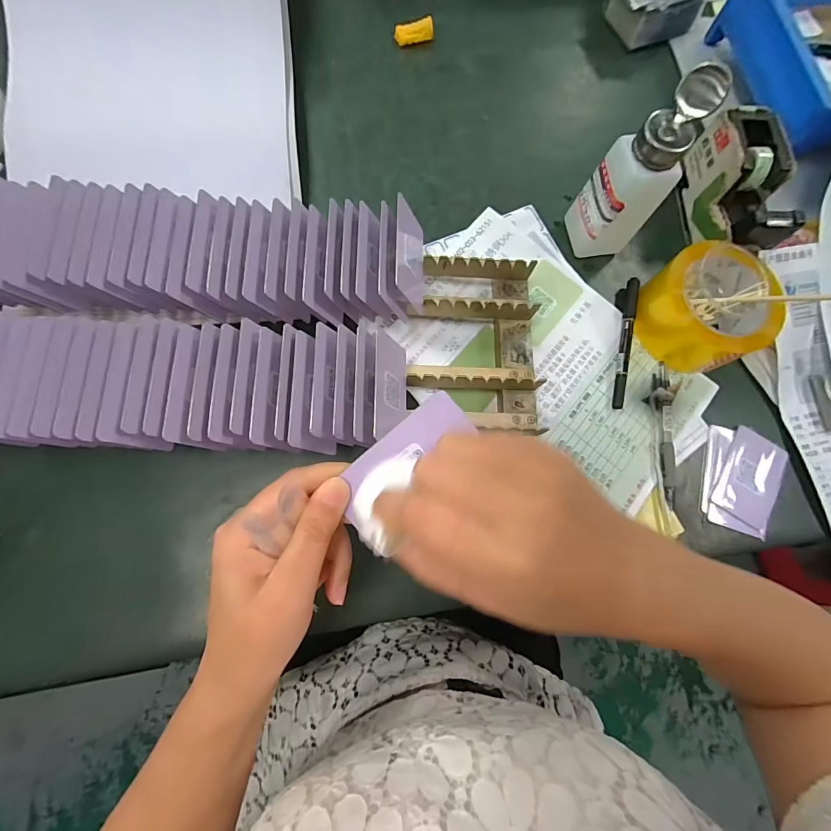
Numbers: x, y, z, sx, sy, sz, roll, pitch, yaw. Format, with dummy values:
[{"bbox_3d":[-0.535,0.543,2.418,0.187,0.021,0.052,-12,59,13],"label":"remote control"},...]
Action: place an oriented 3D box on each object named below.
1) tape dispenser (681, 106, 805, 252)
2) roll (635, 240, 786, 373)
[{"bbox_3d":[0.319,-0.220,0.402,0.054,0.068,0.128,-2,77,-6],"label":"tape dispenser"},{"bbox_3d":[0.276,-0.098,0.374,0.097,0.066,0.098,-2,77,-5],"label":"roll"}]

